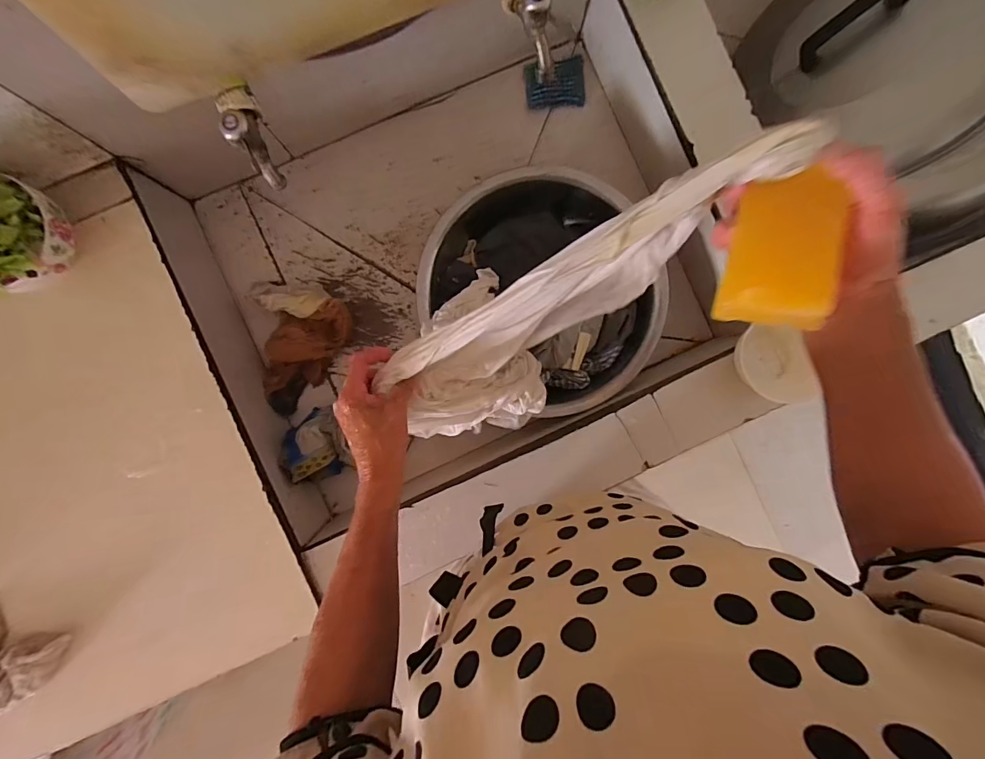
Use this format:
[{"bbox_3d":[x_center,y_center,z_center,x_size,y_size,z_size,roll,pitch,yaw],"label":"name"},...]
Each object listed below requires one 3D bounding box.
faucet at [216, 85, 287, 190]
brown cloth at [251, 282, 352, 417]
[{"bbox_3d":[-0.252,-0.256,0.437,0.032,0.066,0.095,-24,89,-1],"label":"faucet"},{"bbox_3d":[-0.288,-0.051,0.648,0.129,0.062,0.197,-2,89,-1],"label":"brown cloth"}]

